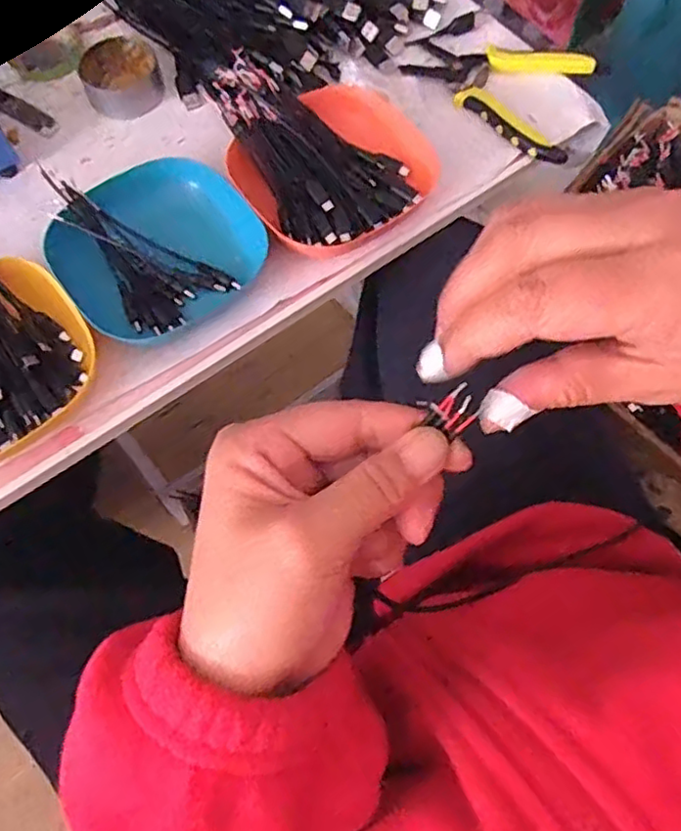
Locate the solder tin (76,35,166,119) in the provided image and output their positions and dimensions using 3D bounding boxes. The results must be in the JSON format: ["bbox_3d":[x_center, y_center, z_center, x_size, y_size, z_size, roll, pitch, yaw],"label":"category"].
[{"bbox_3d":[-0.181,-0.281,0.536,0.063,0.028,0.056,-19,70,-7],"label":"solder tin"}]

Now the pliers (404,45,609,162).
[{"bbox_3d":[0.134,-0.277,0.530,0.152,0.011,0.108,31,71,11],"label":"pliers"}]

